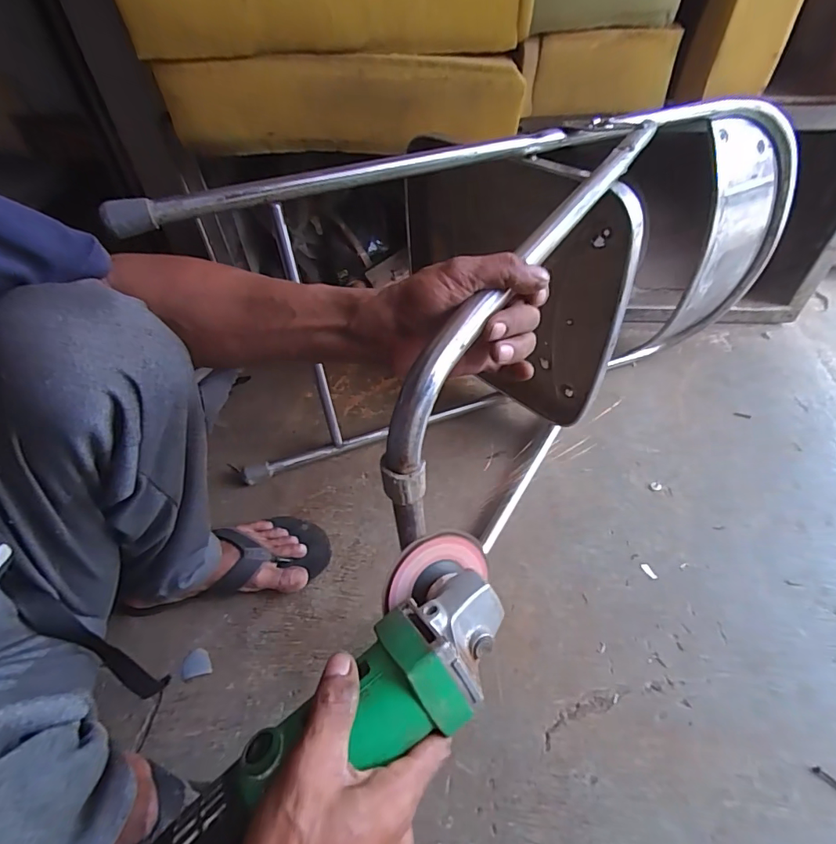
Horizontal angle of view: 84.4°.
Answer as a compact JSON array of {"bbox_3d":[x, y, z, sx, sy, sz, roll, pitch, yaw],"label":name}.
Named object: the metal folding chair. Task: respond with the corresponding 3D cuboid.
[{"bbox_3d":[0.139,-0.158,0.664,0.775,0.437,0.378,-36,56,-27],"label":"metal folding chair"}]

